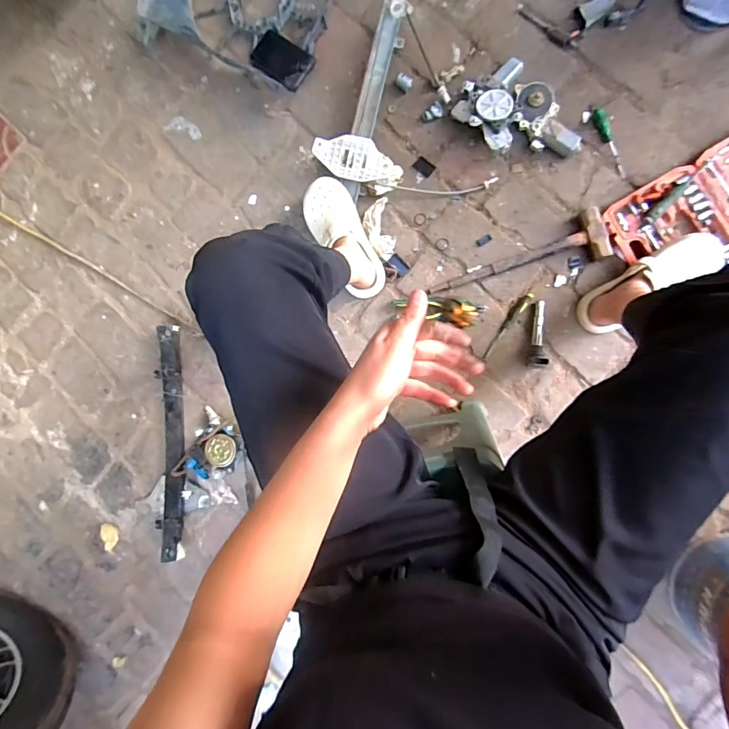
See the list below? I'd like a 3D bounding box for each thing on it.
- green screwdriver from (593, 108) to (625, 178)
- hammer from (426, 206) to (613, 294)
[{"bbox_3d":[0.503,-0.452,0.859,0.024,0.023,0.145,-21,90,6],"label":"green screwdriver"},{"bbox_3d":[0.307,-0.220,0.864,0.363,0.036,0.099,-15,91,6],"label":"hammer"}]

